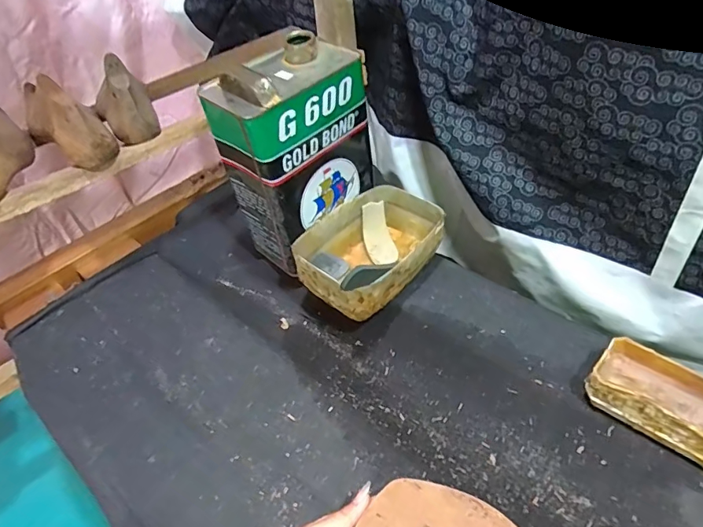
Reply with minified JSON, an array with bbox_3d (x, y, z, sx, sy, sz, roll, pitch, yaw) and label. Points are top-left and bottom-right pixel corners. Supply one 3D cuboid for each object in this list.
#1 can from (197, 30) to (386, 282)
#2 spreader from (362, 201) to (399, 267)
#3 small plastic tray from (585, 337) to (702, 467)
[{"bbox_3d":[-0.070,-0.136,0.590,0.124,0.225,0.166,31,54,34],"label":"can"},{"bbox_3d":[0.036,-0.038,0.625,0.038,0.018,0.085,-10,71,-4],"label":"spreader"},{"bbox_3d":[0.287,0.126,0.427,0.126,0.048,0.075,29,53,32],"label":"small plastic tray"}]

